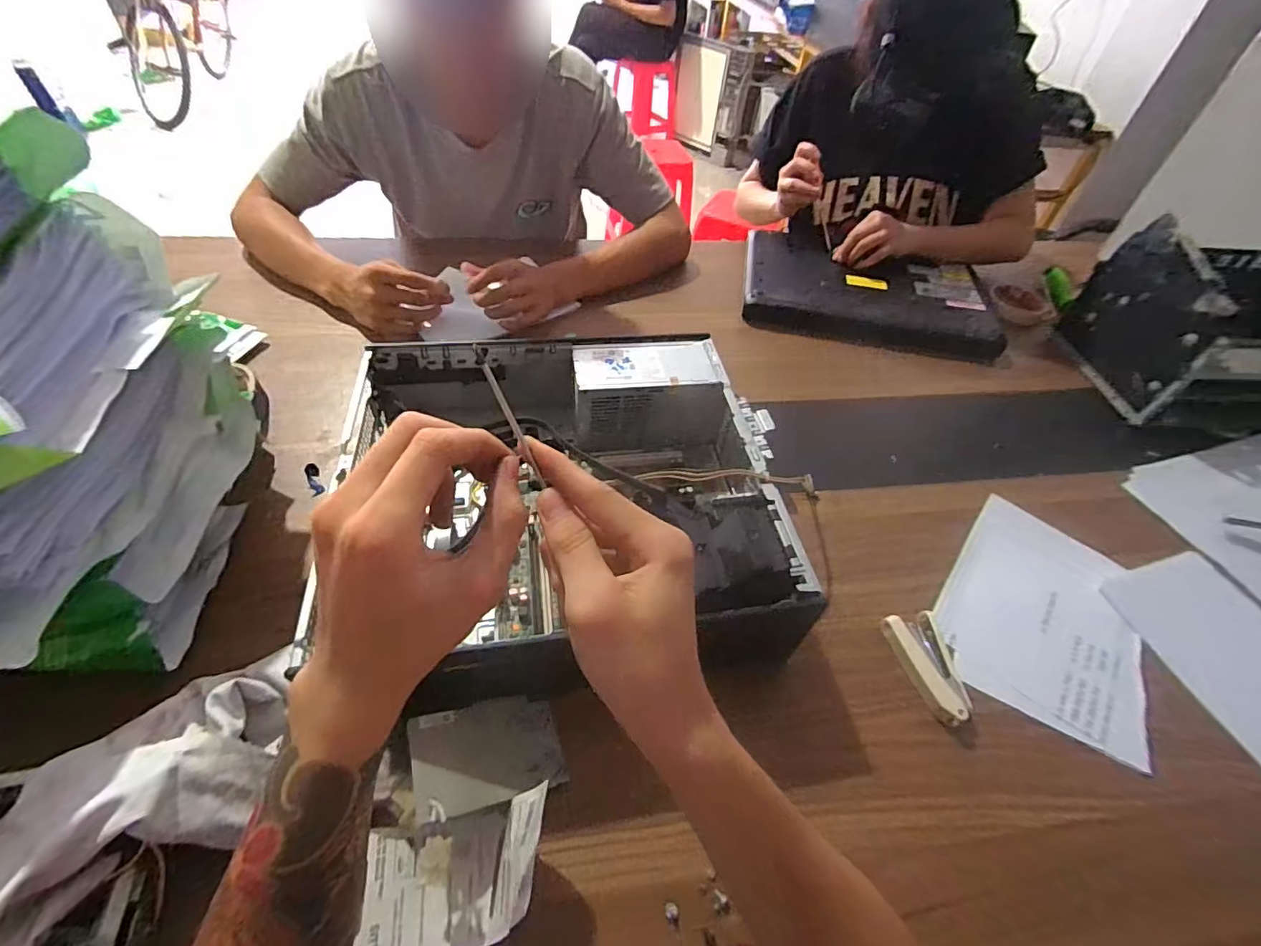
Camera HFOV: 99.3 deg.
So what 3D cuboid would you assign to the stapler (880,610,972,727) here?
[{"bbox_3d":[0.264,0.165,0.464,0.053,0.025,0.090,-13,51,-16],"label":"stapler"}]

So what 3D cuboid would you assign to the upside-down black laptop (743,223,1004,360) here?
[{"bbox_3d":[0.367,-0.276,0.825,0.389,0.049,0.238,13,49,7],"label":"upside-down black laptop"}]

